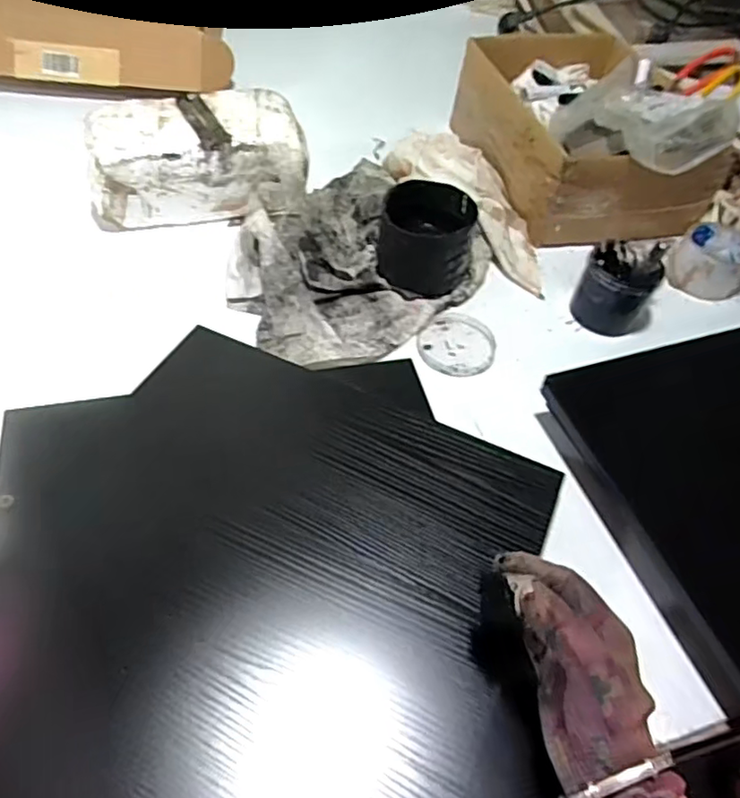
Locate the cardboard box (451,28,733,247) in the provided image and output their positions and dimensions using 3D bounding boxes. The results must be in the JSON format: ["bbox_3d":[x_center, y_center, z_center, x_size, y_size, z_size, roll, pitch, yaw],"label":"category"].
[{"bbox_3d":[0.292,-0.379,0.903,0.285,0.120,0.345,-9,53,-13],"label":"cardboard box"}]

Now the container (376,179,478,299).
[{"bbox_3d":[0.062,-0.181,0.716,0.096,0.083,0.112,9,51,2],"label":"container"}]

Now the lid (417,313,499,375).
[{"bbox_3d":[0.093,-0.058,0.677,0.081,0.007,0.081,3,51,-3],"label":"lid"}]

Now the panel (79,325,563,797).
[{"bbox_3d":[-0.068,0.131,0.466,0.345,0.027,0.374,22,52,12],"label":"panel"}]

